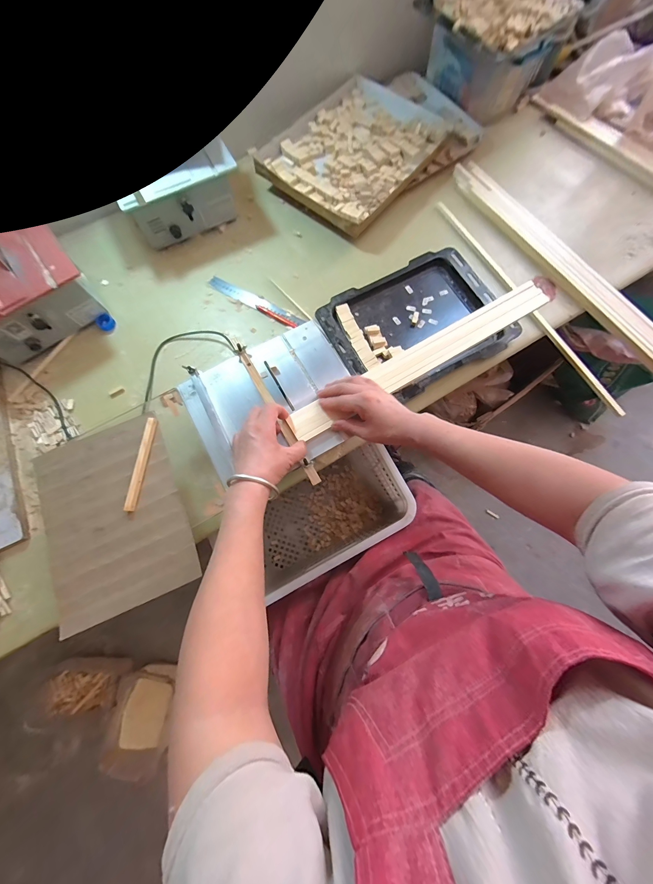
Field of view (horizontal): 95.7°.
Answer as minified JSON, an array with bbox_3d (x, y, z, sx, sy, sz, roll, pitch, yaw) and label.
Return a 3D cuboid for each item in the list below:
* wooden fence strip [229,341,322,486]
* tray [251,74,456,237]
[{"bbox_3d":[-0.085,-0.054,0.482,0.016,0.022,0.278,-30,77,-6],"label":"wooden fence strip"},{"bbox_3d":[0.063,-0.707,0.727,0.339,0.061,0.408,40,80,10],"label":"tray"}]

